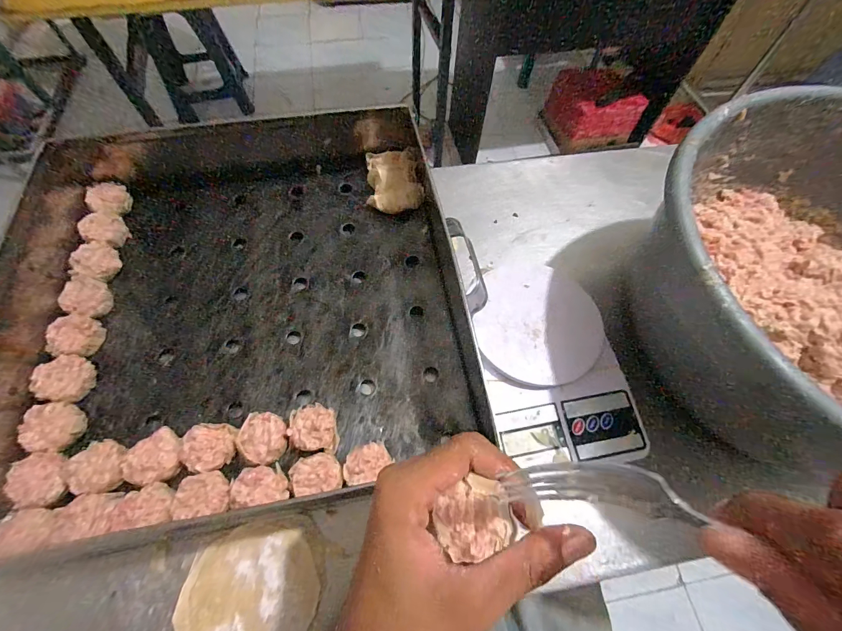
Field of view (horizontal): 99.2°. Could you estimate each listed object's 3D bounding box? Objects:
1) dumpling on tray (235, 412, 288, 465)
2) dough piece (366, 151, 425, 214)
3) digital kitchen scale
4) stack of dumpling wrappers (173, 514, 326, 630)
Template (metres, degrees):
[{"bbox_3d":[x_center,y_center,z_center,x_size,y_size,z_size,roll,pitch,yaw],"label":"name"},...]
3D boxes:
[{"bbox_3d":[-0.137,0.108,0.316,0.041,0.026,0.037,41,70,16],"label":"dumpling on tray"},{"bbox_3d":[-0.033,-0.169,0.449,0.068,0.028,0.079,0,64,-2],"label":"dough piece"},{"bbox_3d":[0.125,0.042,0.361,0.132,0.032,0.202,-10,65,-6],"label":"digital kitchen scale"},{"bbox_3d":[-0.133,0.218,0.282,0.110,0.008,0.093,-14,65,-8],"label":"stack of dumpling wrappers"}]

